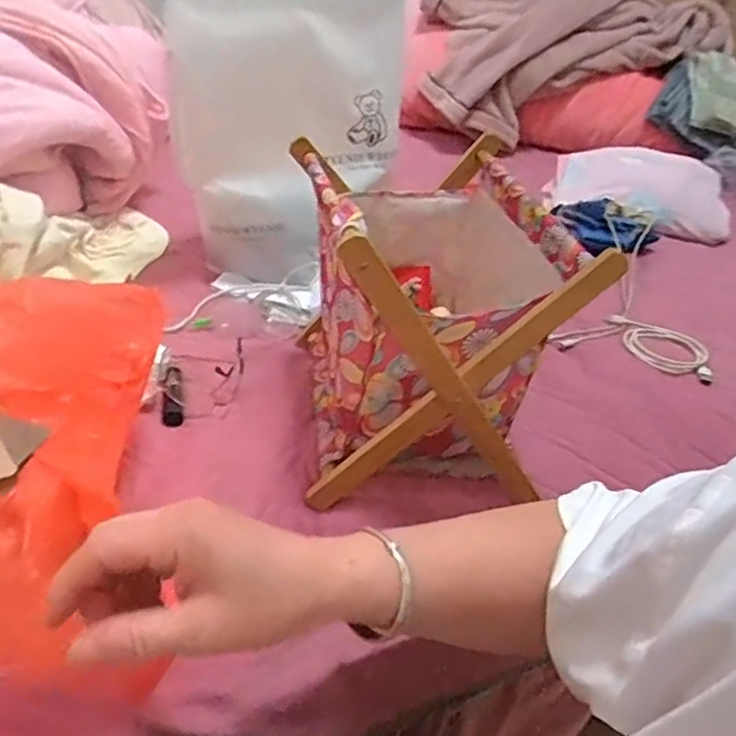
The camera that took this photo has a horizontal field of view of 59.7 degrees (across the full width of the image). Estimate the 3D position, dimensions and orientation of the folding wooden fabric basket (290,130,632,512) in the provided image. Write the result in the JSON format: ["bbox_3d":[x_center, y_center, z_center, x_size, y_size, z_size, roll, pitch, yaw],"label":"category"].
[{"bbox_3d":[0.047,-0.058,0.610,0.212,0.219,0.282,-1,36,-8],"label":"folding wooden fabric basket"}]

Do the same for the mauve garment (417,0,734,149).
[{"bbox_3d":[0.405,-0.707,1.440,0.576,0.269,0.410,-9,37,-18],"label":"mauve garment"}]

